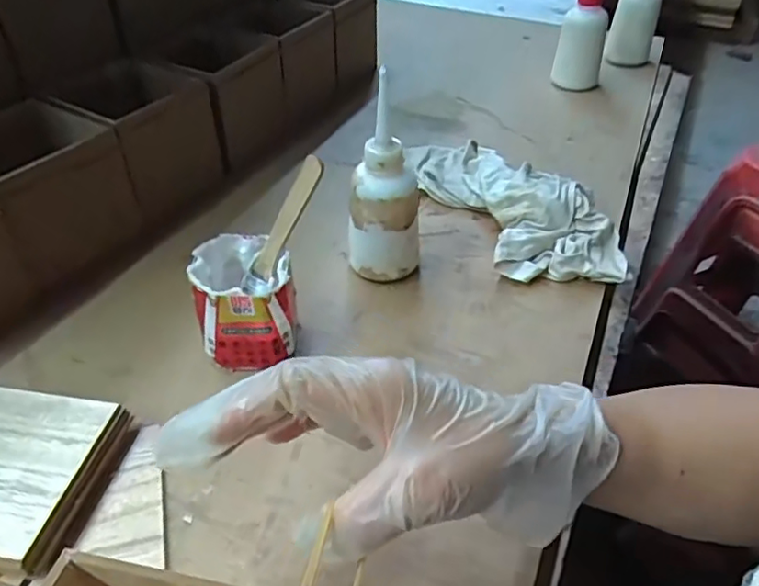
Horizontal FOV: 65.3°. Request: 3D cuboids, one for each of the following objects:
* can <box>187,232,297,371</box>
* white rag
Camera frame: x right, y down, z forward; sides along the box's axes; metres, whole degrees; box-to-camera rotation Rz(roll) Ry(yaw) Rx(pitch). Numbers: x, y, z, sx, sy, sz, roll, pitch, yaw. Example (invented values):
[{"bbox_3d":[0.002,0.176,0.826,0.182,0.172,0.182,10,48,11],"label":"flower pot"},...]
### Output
[{"bbox_3d":[-0.097,0.008,0.435,0.068,0.077,0.069,1,42,-1],"label":"can"},{"bbox_3d":[0.118,-0.090,0.563,0.102,0.053,0.262,-16,45,-19],"label":"white rag"}]

